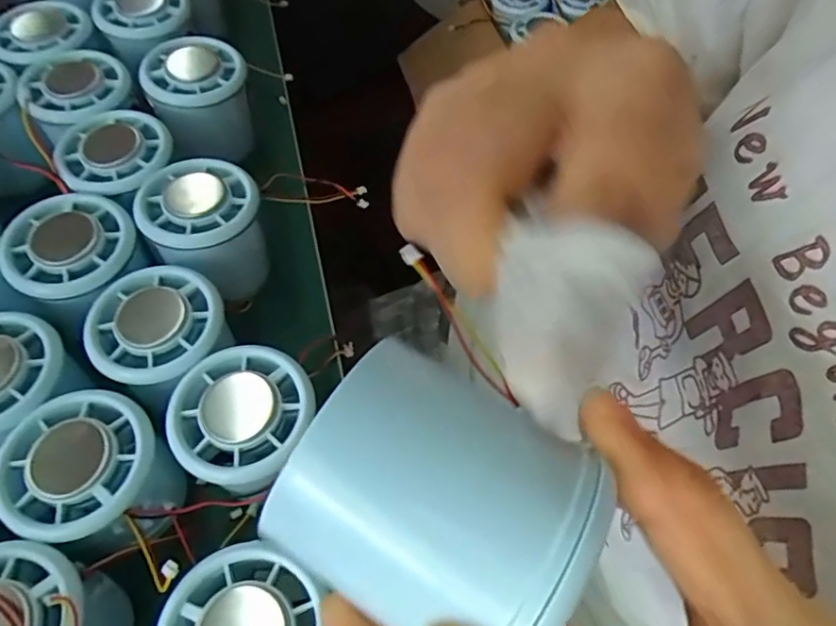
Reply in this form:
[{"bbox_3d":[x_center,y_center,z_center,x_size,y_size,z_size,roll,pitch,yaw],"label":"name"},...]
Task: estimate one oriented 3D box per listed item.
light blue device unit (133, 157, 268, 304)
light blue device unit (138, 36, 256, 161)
[{"bbox_3d":[-0.105,-0.042,0.298,0.058,0.049,0.064,-20,61,-11],"label":"light blue device unit"},{"bbox_3d":[-0.128,-0.127,0.350,0.054,0.054,0.052,-22,62,-12],"label":"light blue device unit"}]

